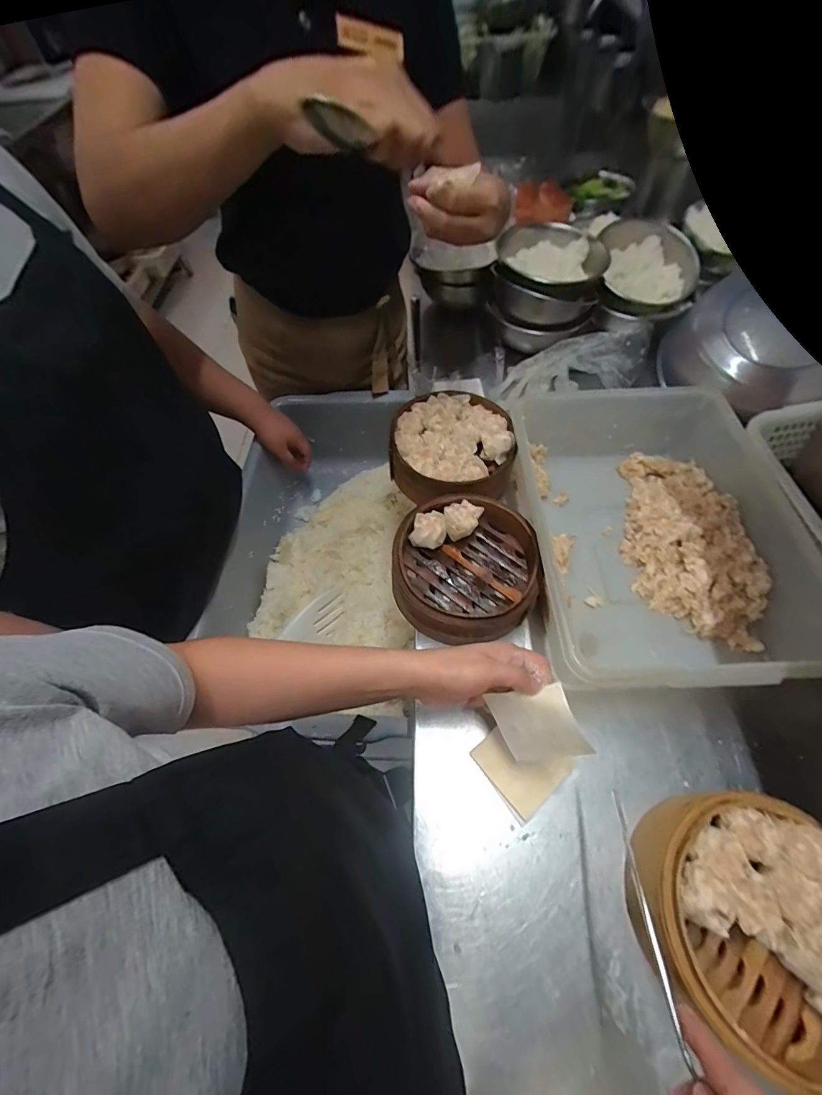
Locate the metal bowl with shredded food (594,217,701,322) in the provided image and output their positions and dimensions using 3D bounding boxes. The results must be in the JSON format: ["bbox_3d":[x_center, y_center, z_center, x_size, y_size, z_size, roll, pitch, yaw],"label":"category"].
[{"bbox_3d":[0.384,-0.456,0.697,0.161,0.086,0.141,18,62,13],"label":"metal bowl with shredded food"}]

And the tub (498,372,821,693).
[{"bbox_3d":[0.266,-0.023,0.487,0.272,0.101,0.369,-4,59,0],"label":"tub"}]

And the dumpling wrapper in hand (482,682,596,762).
[{"bbox_3d":[0.107,0.152,0.357,0.066,0.069,0.011,-26,11,30],"label":"dumpling wrapper in hand"}]

